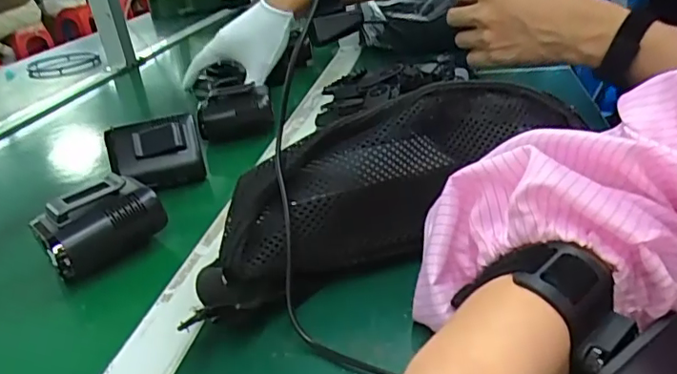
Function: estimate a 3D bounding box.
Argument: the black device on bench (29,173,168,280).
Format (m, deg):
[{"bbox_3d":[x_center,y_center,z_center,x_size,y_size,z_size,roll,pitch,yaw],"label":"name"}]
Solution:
[{"bbox_3d":[-0.178,0.025,0.412,0.082,0.052,0.049,-25,33,-33],"label":"black device on bench"}]

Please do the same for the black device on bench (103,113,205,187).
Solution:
[{"bbox_3d":[-0.173,-0.033,0.524,0.080,0.059,0.050,-16,28,-18],"label":"black device on bench"}]

